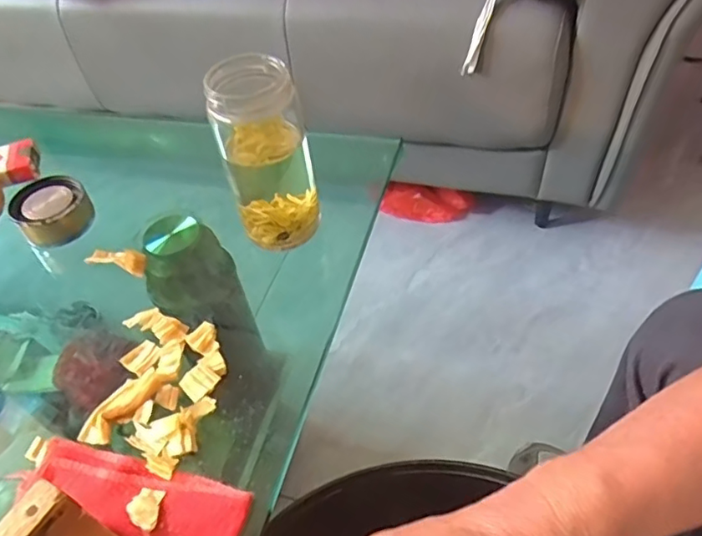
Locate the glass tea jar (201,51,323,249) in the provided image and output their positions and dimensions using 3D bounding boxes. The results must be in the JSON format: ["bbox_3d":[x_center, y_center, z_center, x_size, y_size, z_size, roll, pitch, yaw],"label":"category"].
[{"bbox_3d":[-0.068,-0.091,0.467,0.066,0.153,0.063,-3,48,3],"label":"glass tea jar"}]

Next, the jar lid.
[{"bbox_3d":[-0.283,-0.054,0.549,0.067,0.042,0.054,-35,54,-23],"label":"jar lid"}]

